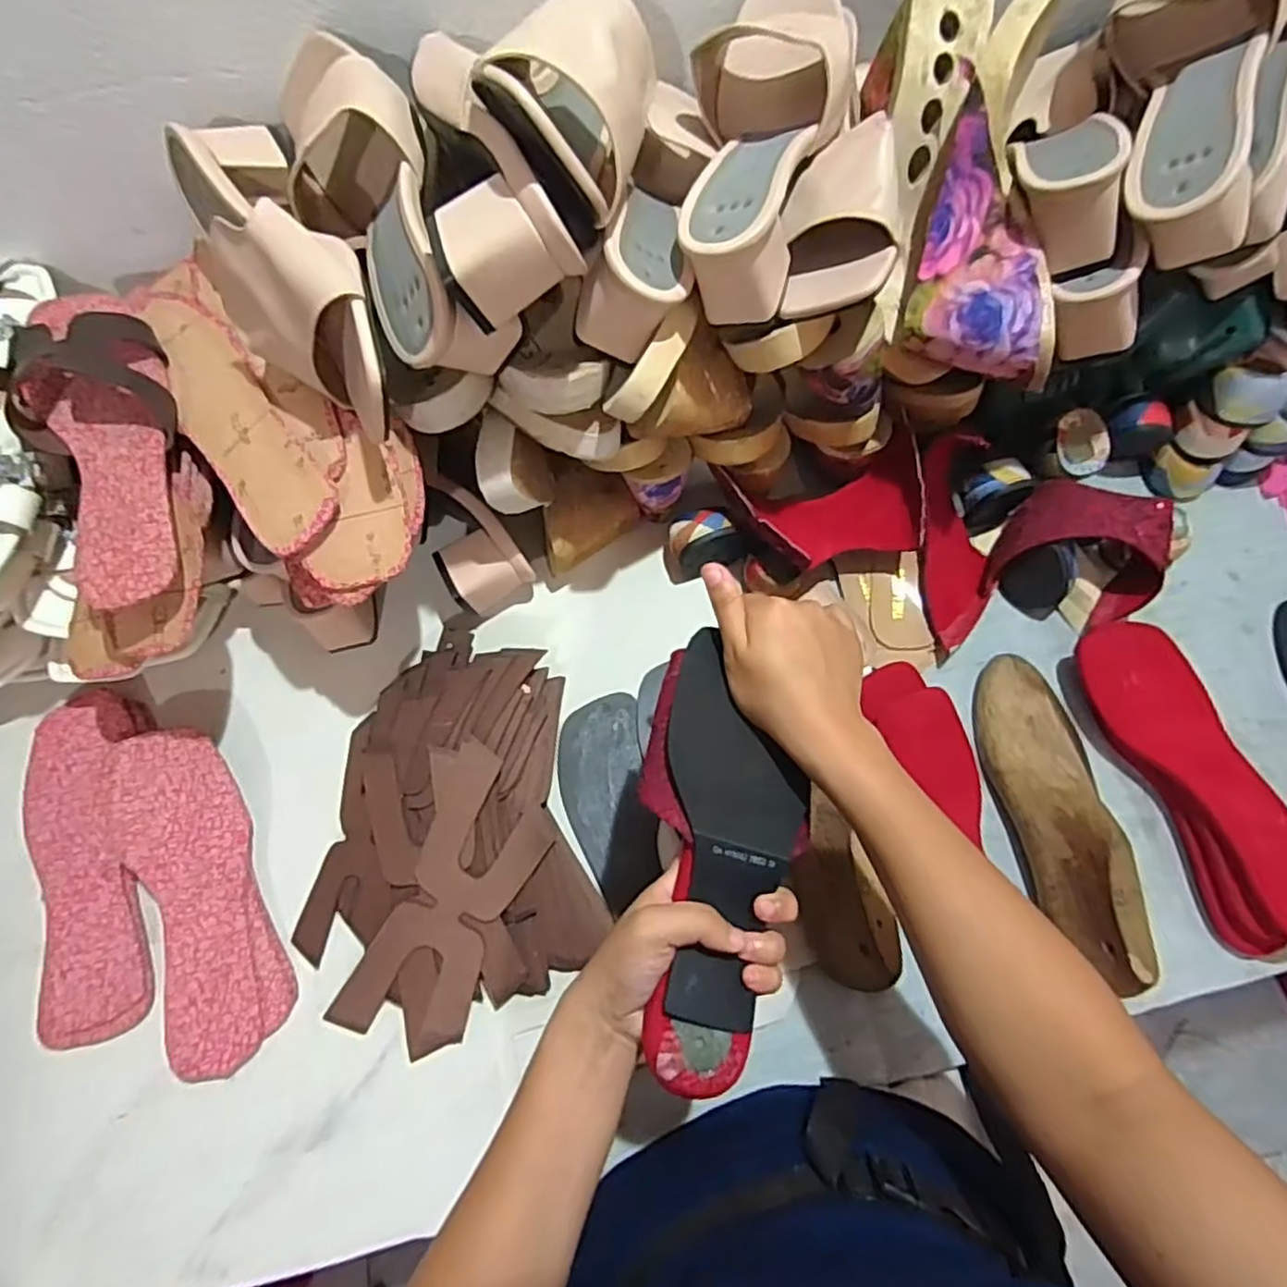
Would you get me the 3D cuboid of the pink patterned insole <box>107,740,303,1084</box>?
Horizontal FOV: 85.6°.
[{"bbox_3d":[-0.319,0.174,0.501,0.084,0.022,0.240,-27,71,-10],"label":"pink patterned insole"}]

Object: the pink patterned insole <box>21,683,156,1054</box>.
[{"bbox_3d":[-0.411,0.156,0.513,0.084,0.014,0.251,-15,70,-5],"label":"pink patterned insole"}]

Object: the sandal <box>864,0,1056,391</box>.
[{"bbox_3d":[0.213,-0.297,0.464,0.111,0.095,0.264,-8,90,-3],"label":"sandal"}]

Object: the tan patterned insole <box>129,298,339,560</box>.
[{"bbox_3d":[-0.272,-0.157,0.450,0.055,0.011,0.233,-34,73,-11],"label":"tan patterned insole"}]

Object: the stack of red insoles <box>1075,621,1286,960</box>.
[{"bbox_3d":[0.407,0.096,0.511,0.084,0.046,0.240,-15,70,-5],"label":"stack of red insoles"}]

